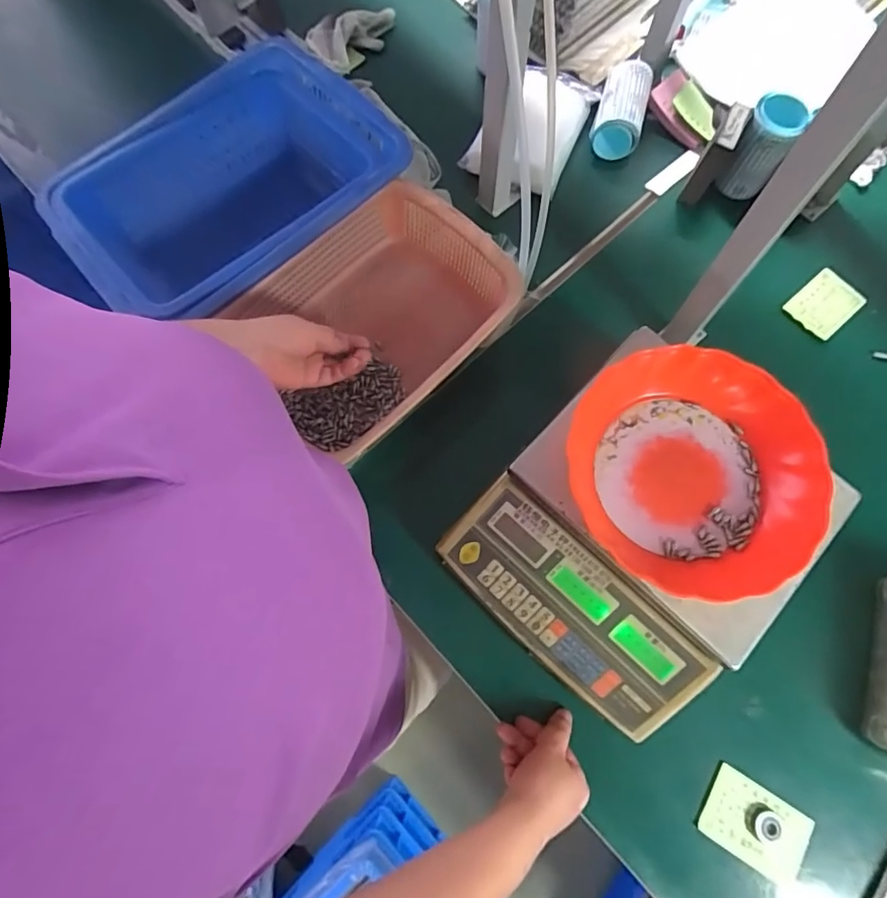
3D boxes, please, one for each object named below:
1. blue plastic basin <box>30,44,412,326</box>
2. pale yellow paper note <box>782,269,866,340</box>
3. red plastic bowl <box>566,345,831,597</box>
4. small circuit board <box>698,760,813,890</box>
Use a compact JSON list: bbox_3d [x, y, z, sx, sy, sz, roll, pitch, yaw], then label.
[{"bbox_3d":[-0.248,-0.303,0.642,0.366,0.159,0.285,-41,76,-11],"label":"blue plastic basin"},{"bbox_3d":[0.482,-0.183,0.650,0.090,0.006,0.066,-40,76,-10],"label":"pale yellow paper note"},{"bbox_3d":[0.211,0.020,0.443,0.200,0.051,0.212,-2,73,1],"label":"red plastic bowl"},{"bbox_3d":[0.297,0.358,0.489,0.094,0.006,0.065,31,76,10],"label":"small circuit board"}]

